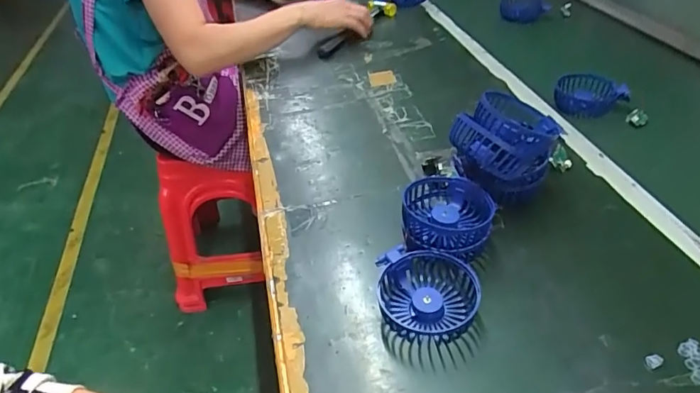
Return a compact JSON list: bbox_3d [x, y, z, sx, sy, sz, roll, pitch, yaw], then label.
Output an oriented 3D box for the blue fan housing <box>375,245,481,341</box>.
[{"bbox_3d":[0.070,0.090,0.434,0.087,0.037,0.082,-2,41,5],"label":"blue fan housing"}]

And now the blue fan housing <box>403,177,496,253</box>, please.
[{"bbox_3d":[0.100,0.025,0.486,0.088,0.052,0.091,3,42,11],"label":"blue fan housing"}]

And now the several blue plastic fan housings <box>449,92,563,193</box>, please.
[{"bbox_3d":[0.170,-0.046,0.520,0.121,0.109,0.080,-33,47,-27],"label":"several blue plastic fan housings"}]

